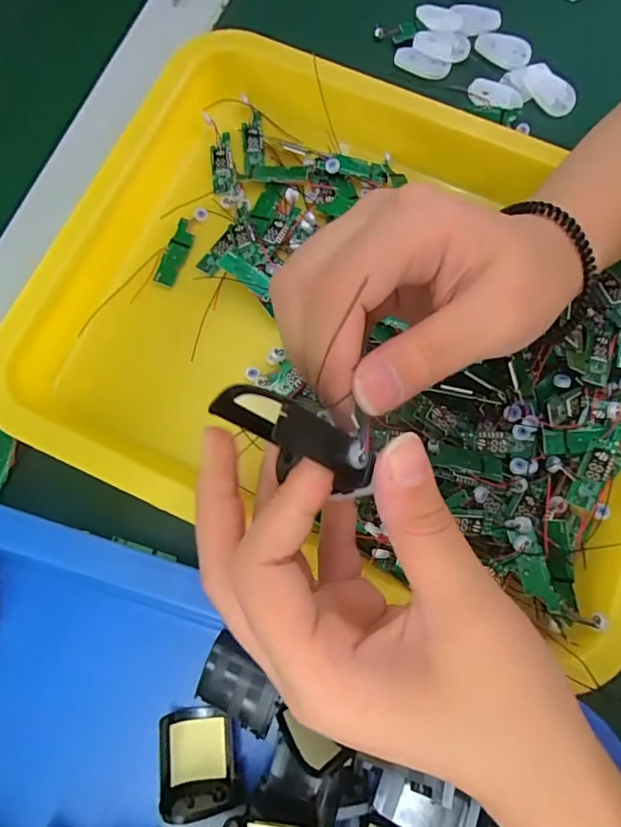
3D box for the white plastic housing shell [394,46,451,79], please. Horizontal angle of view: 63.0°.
[{"bbox_3d":[0.072,-0.227,0.328,0.037,0.006,0.014,19,77,5],"label":"white plastic housing shell"}]

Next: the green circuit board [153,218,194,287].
[{"bbox_3d":[-0.078,-0.093,0.292,0.013,0.004,0.041,19,77,5],"label":"green circuit board"}]

